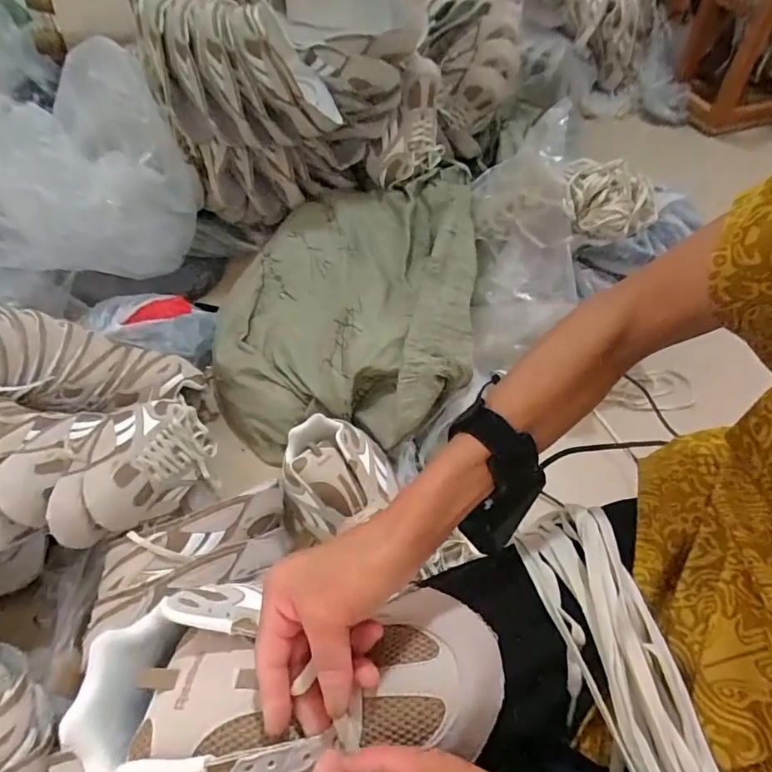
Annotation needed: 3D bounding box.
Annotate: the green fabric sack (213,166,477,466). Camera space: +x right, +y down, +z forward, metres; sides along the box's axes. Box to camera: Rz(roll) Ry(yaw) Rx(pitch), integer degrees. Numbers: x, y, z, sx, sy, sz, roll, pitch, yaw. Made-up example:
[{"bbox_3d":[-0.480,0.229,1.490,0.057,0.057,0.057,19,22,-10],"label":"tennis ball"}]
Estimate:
[{"bbox_3d":[-0.067,-0.181,0.937,0.461,0.162,0.640,4,53,8],"label":"green fabric sack"}]

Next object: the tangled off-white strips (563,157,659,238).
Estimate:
[{"bbox_3d":[0.396,-0.338,0.859,0.158,0.066,0.155,8,54,11],"label":"tangled off-white strips"}]

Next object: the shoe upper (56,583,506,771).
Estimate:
[{"bbox_3d":[-0.059,0.174,0.283,0.252,0.059,0.122,-6,53,1],"label":"shoe upper"}]

